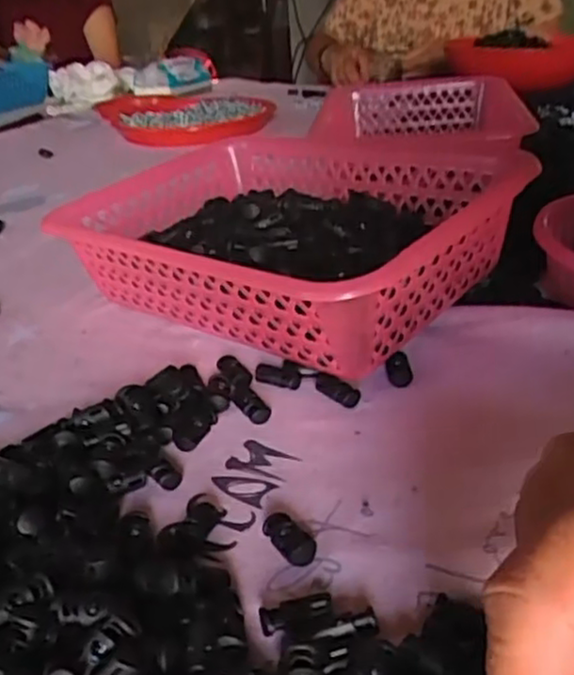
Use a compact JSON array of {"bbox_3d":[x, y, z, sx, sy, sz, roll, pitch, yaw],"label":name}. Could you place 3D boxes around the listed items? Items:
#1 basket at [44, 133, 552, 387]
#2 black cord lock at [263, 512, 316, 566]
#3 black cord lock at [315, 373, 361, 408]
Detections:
[{"bbox_3d":[-0.003,-0.069,0.518,0.296,0.103,0.222,19,35,35],"label":"basket"},{"bbox_3d":[0.001,0.087,0.308,0.013,0.009,0.027,-17,31,-24],"label":"black cord lock"},{"bbox_3d":[0.028,0.030,0.421,0.014,0.010,0.034,-23,34,-34],"label":"black cord lock"}]

